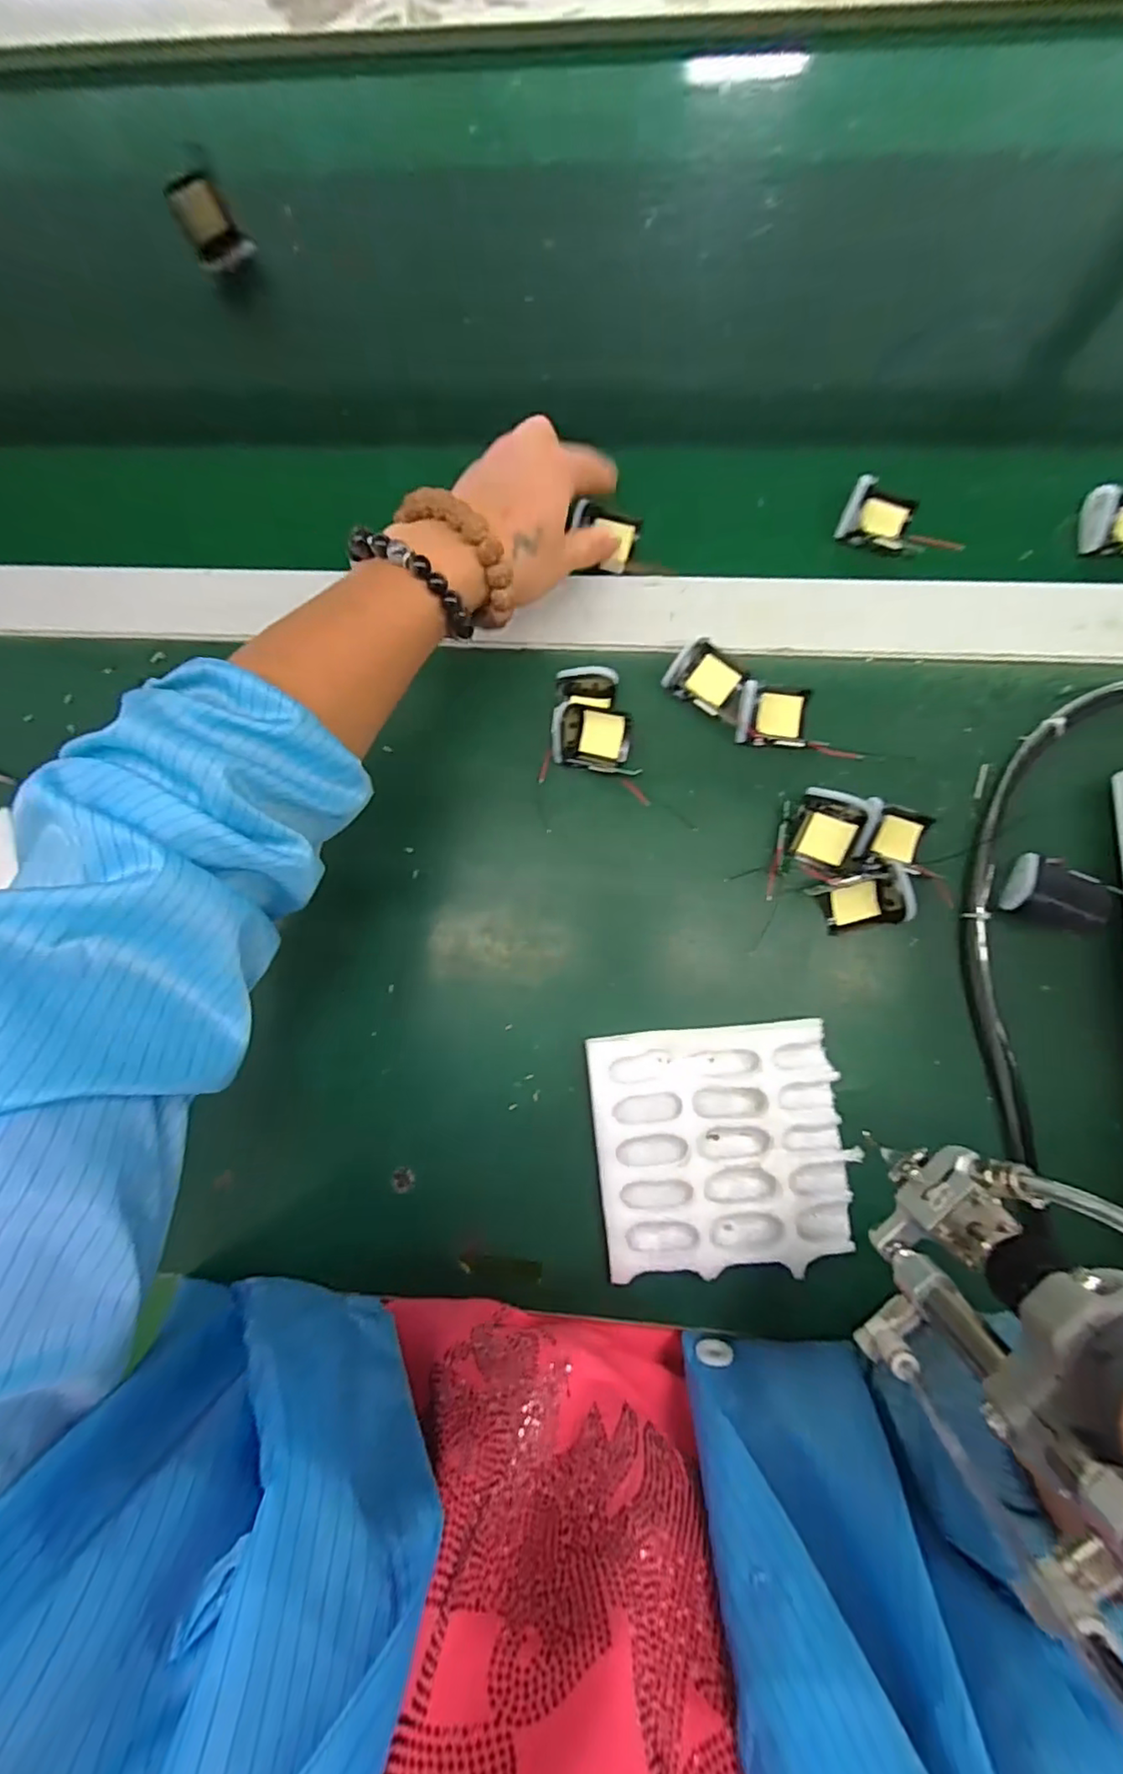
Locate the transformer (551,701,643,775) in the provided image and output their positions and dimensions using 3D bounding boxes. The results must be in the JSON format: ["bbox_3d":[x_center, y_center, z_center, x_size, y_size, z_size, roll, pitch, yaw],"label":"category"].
[{"bbox_3d":[0.020,-0.088,0.361,0.051,0.024,0.038,10,84,5],"label":"transformer"}]

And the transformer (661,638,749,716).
[{"bbox_3d":[0.088,-0.128,0.369,0.038,0.017,0.040,39,87,7],"label":"transformer"}]

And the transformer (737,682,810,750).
[{"bbox_3d":[0.127,-0.103,0.362,0.041,0.016,0.036,5,83,4],"label":"transformer"}]

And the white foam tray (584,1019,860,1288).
[{"bbox_3d":[0.088,0.142,0.341,0.133,0.021,0.124,-6,83,3],"label":"white foam tray"}]

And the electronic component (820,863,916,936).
[{"bbox_3d":[0.174,0.009,0.347,0.040,0.025,0.030,-14,82,2],"label":"electronic component"}]

